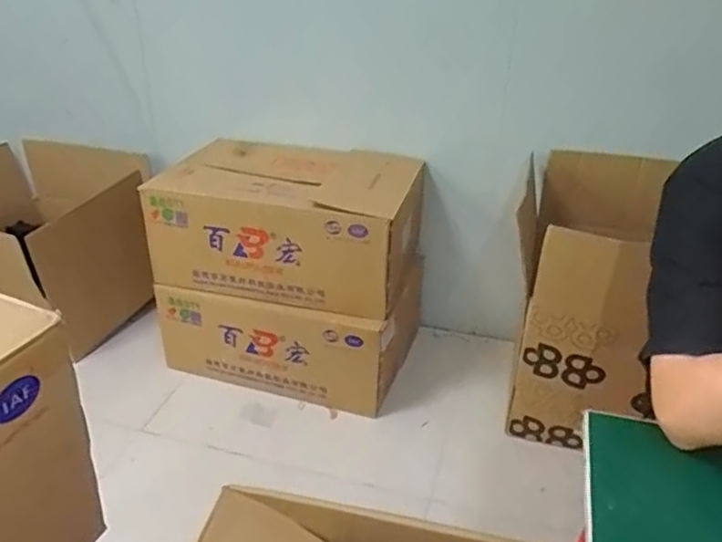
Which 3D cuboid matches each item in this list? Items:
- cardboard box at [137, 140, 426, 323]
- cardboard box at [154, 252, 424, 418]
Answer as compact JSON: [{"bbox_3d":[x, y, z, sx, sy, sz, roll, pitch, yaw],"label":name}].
[{"bbox_3d":[-0.203,-0.148,1.756,0.700,0.300,0.423,10,30,17],"label":"cardboard box"},{"bbox_3d":[-0.199,0.137,1.853,0.673,0.278,0.444,12,31,19],"label":"cardboard box"}]

